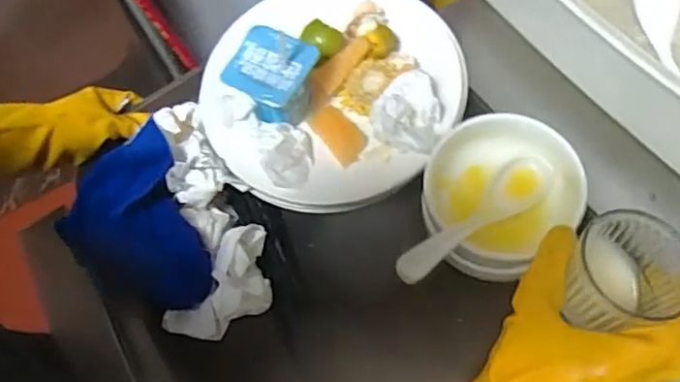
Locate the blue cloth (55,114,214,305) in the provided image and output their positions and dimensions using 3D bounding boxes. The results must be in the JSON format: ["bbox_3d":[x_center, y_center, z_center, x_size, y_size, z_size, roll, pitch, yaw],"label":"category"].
[{"bbox_3d":[-0.172,0.033,0.497,0.104,0.023,0.147,-21,84,-2],"label":"blue cloth"}]

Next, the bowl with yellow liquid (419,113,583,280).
[{"bbox_3d":[0.117,0.000,0.462,0.118,0.056,0.112,-2,58,3],"label":"bowl with yellow liquid"}]

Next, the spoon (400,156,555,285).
[{"bbox_3d":[0.101,0.018,0.435,0.036,0.026,0.167,40,46,24],"label":"spoon"}]

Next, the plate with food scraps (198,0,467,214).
[{"bbox_3d":[-0.010,-0.100,0.526,0.214,0.088,0.220,-2,58,3],"label":"plate with food scraps"}]

